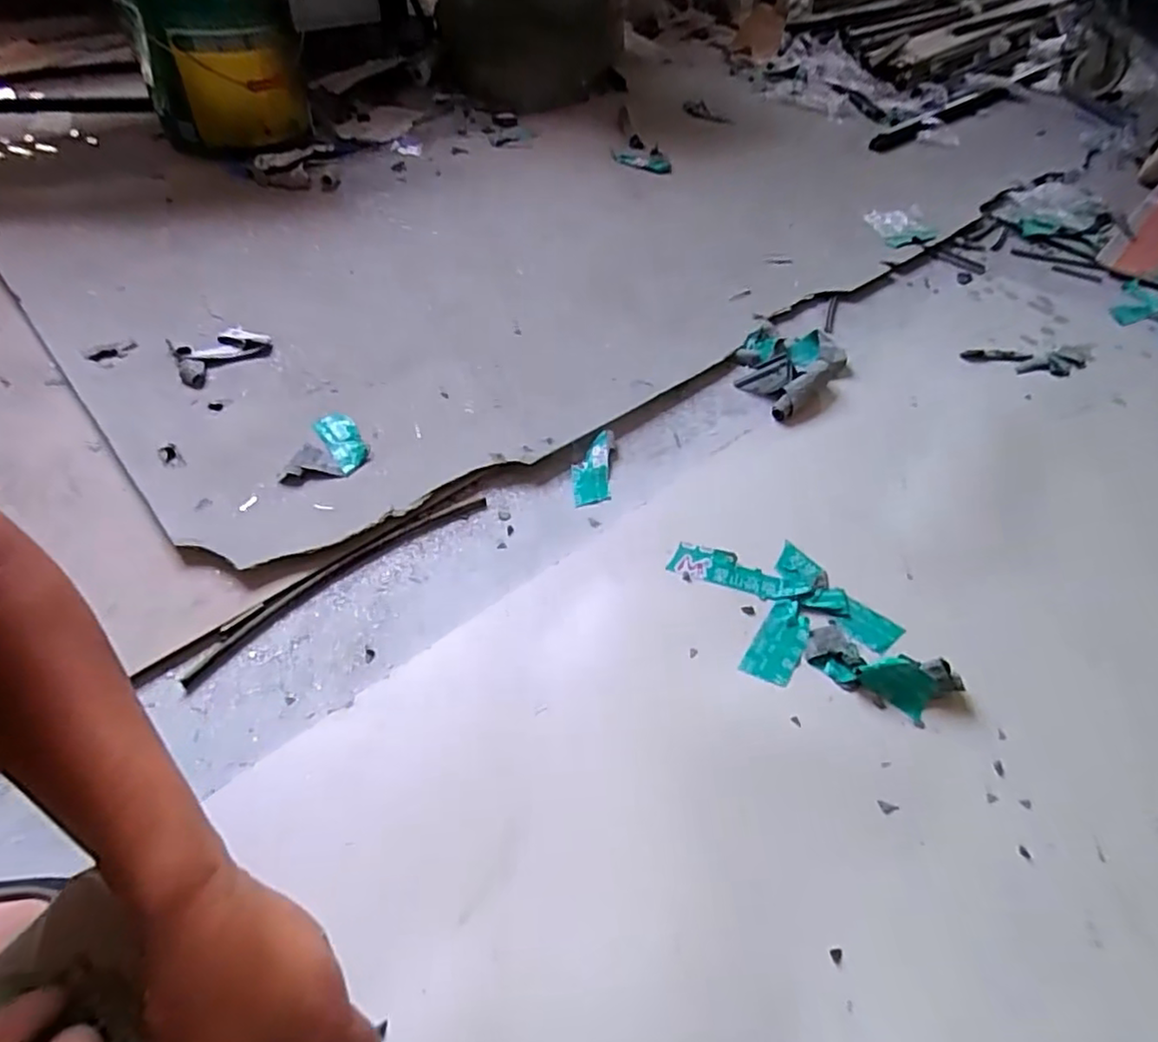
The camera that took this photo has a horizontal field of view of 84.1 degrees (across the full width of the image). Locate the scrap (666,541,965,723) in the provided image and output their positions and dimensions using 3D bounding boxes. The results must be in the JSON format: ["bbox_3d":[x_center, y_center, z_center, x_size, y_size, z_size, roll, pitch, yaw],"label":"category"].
[{"bbox_3d":[0.202,0.087,0.583,0.137,0.027,0.246,-32,58,-28],"label":"scrap"}]

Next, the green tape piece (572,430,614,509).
[{"bbox_3d":[0.015,-0.059,0.712,0.041,0.004,0.109,7,55,-3],"label":"green tape piece"}]

